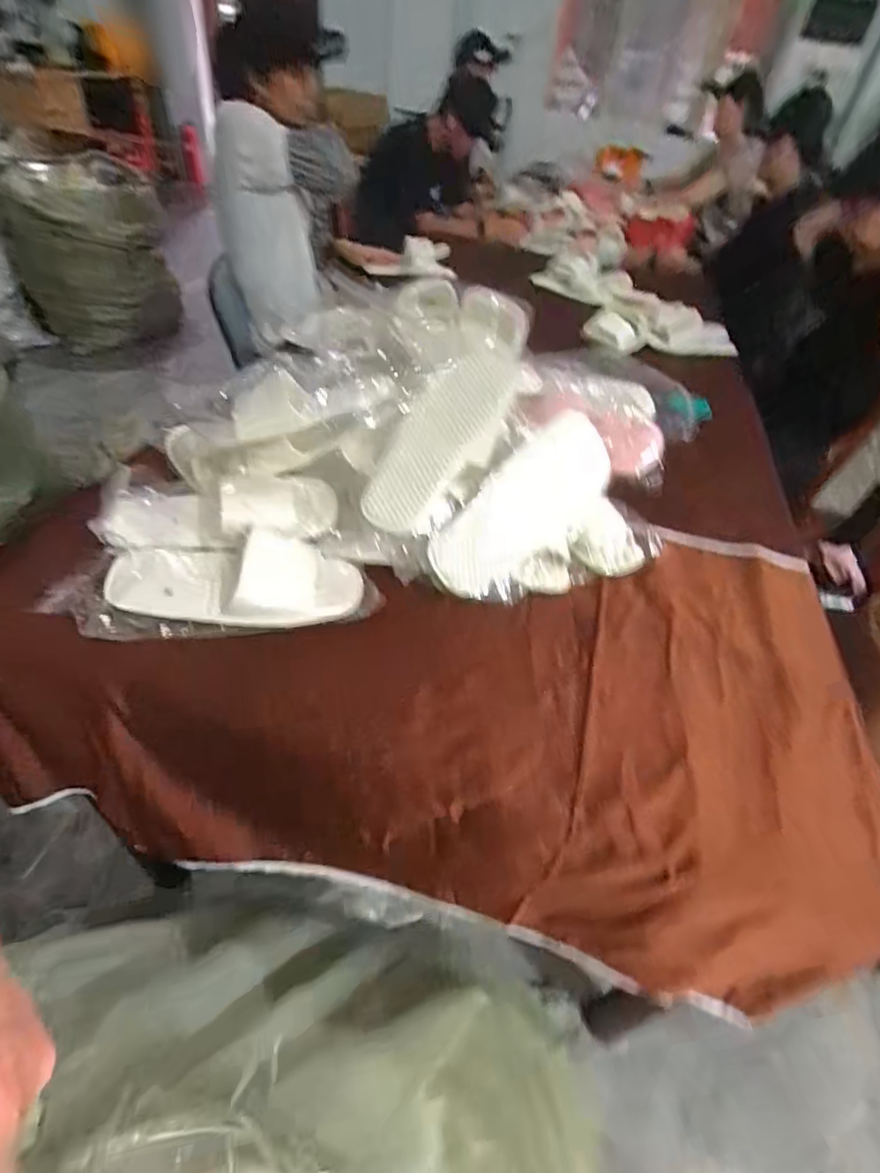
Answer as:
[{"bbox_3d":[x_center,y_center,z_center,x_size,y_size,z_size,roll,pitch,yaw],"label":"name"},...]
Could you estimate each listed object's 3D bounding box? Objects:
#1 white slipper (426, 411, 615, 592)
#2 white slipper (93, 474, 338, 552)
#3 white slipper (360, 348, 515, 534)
[{"bbox_3d":[0.095,-0.093,0.703,0.258,0.121,0.065,-41,25,-12],"label":"white slipper"},{"bbox_3d":[-0.262,-0.092,0.691,0.265,0.061,0.093,-3,45,-13],"label":"white slipper"},{"bbox_3d":[0.002,-0.182,0.692,0.101,0.034,0.263,31,82,28],"label":"white slipper"}]

